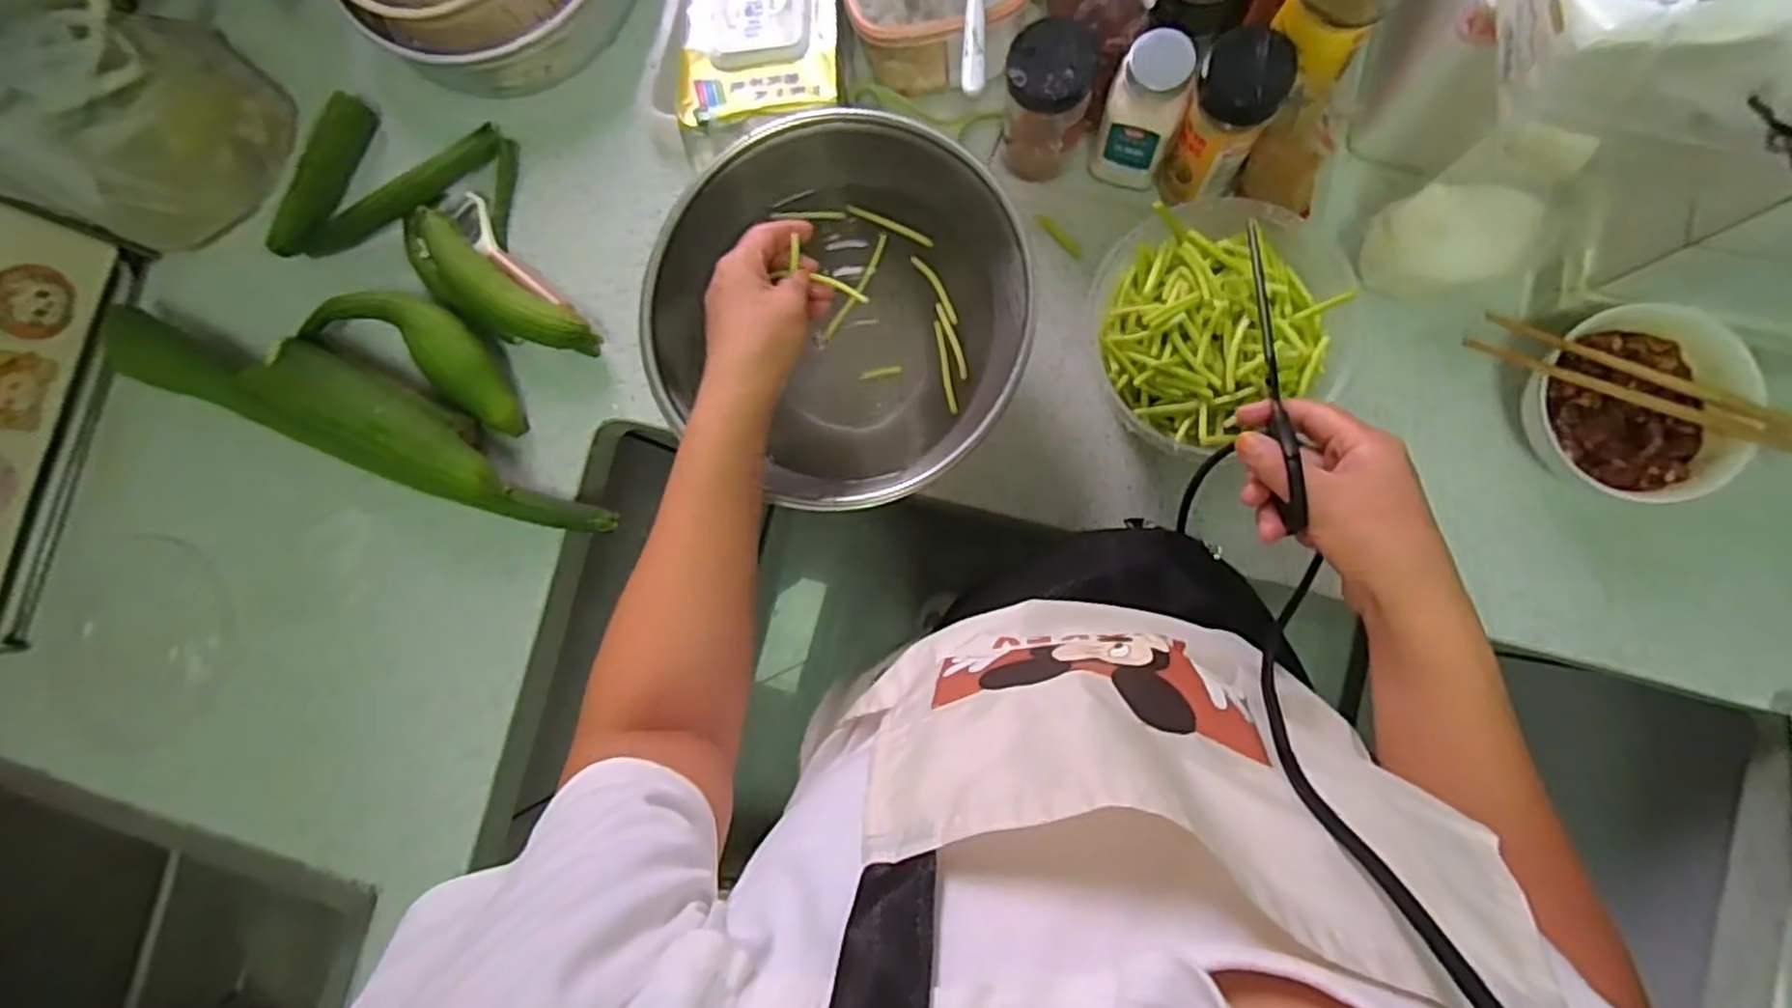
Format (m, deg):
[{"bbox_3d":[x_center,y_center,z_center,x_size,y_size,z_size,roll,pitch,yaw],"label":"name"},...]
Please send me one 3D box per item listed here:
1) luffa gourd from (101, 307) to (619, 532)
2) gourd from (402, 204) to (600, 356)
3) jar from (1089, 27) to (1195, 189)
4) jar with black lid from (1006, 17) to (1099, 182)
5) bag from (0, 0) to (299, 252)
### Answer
[{"bbox_3d":[-0.439,-0.074,0.612,0.445,0.080,0.078,19,88,7],"label":"luffa gourd"},{"bbox_3d":[-0.332,-0.174,0.623,0.201,0.055,0.055,35,90,7],"label":"gourd"},{"bbox_3d":[0.172,-0.272,0.545,0.051,0.116,0.049,0,86,6],"label":"jar"},{"bbox_3d":[0.109,-0.288,0.561,0.062,0.121,0.061,13,87,7],"label":"jar with black lid"},{"bbox_3d":[-0.614,-0.317,0.595,0.143,0.174,0.191,33,89,7],"label":"bag"}]

